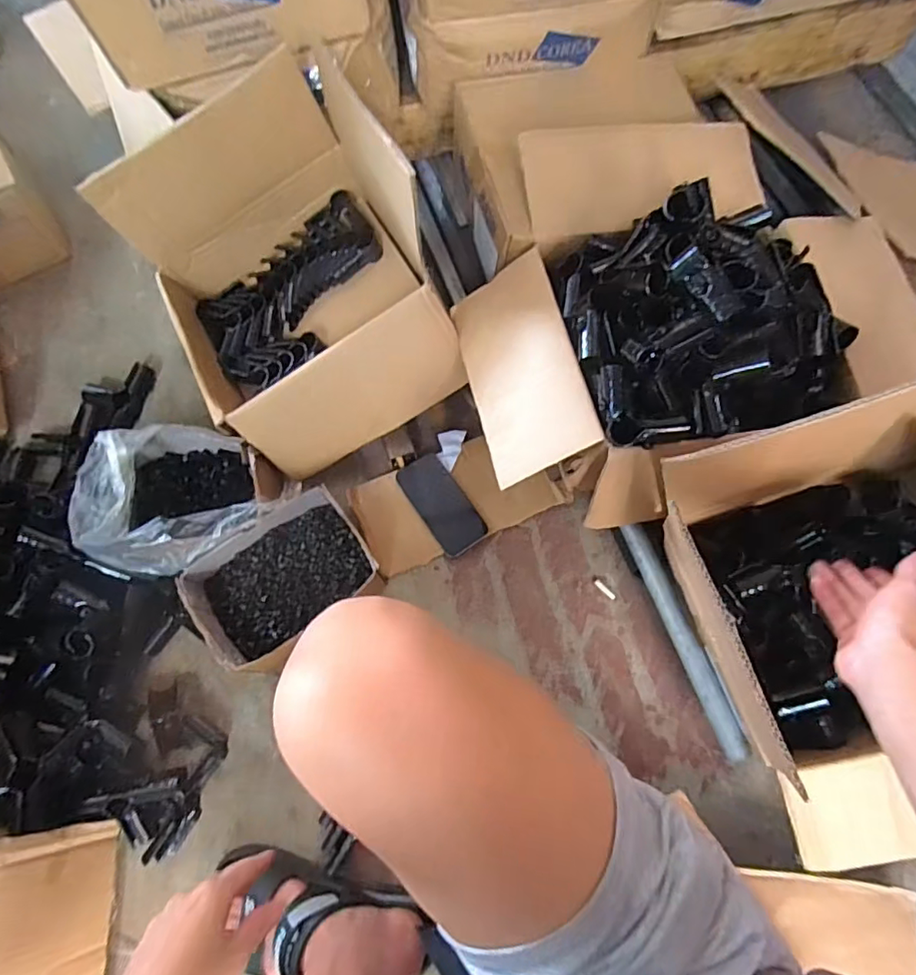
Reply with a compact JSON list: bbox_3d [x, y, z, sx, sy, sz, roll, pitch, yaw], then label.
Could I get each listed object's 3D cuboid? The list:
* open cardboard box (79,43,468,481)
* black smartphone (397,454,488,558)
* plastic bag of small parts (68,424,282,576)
[{"bbox_3d":[-0.213,-0.259,0.708,0.328,0.253,0.391,-28,73,-9],"label":"open cardboard box"},{"bbox_3d":[-0.024,0.022,0.777,0.068,0.005,0.145,-33,76,-10],"label":"black smartphone"},{"bbox_3d":[-0.361,0.014,0.713,0.217,0.128,0.199,-22,74,-7],"label":"plastic bag of small parts"}]

